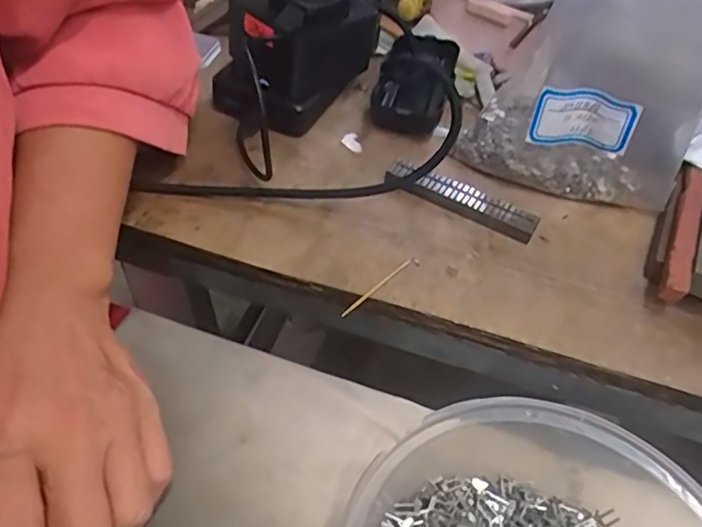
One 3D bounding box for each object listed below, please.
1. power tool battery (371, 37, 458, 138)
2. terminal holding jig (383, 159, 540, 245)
[{"bbox_3d":[0.047,-0.133,0.442,0.054,0.028,0.089,14,47,4],"label":"power tool battery"},{"bbox_3d":[0.068,-0.040,0.371,0.096,0.013,0.020,23,48,13],"label":"terminal holding jig"}]

